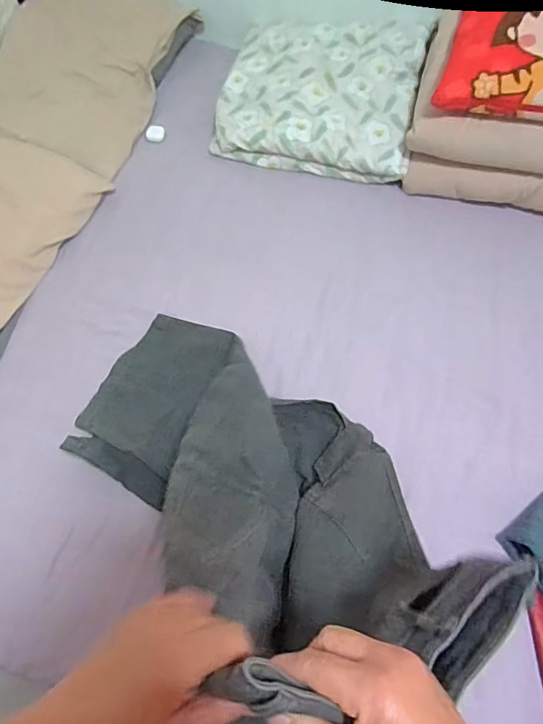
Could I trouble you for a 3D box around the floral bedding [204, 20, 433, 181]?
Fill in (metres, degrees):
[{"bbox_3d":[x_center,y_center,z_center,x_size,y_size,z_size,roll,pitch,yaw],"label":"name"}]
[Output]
[{"bbox_3d":[0.113,-0.635,1.151,0.439,0.132,0.394,11,63,6],"label":"floral bedding"}]

